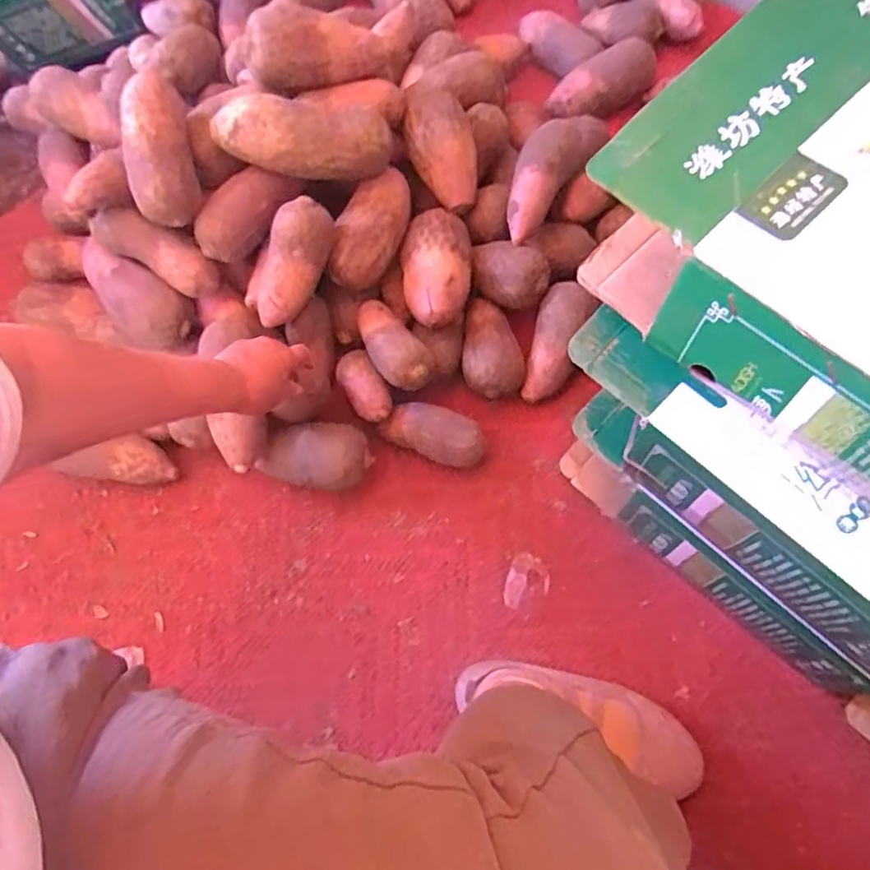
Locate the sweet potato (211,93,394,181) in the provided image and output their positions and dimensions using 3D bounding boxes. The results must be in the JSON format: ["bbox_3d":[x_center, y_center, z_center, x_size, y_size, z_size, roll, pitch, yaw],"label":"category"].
[{"bbox_3d":[-0.146,-0.337,0.726,0.192,0.065,0.077,0,65,-14],"label":"sweet potato"}]

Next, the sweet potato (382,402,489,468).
[{"bbox_3d":[-0.001,0.002,0.773,0.123,0.063,0.054,19,69,11],"label":"sweet potato"}]

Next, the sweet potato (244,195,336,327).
[{"bbox_3d":[-0.162,-0.193,0.727,0.059,0.049,0.146,28,101,14],"label":"sweet potato"}]

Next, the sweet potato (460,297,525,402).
[{"bbox_3d":[0.072,-0.107,0.807,0.073,0.075,0.121,-1,66,3],"label":"sweet potato"}]

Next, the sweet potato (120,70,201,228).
[{"bbox_3d":[-0.303,-0.310,0.701,0.069,0.051,0.158,-1,110,3],"label":"sweet potato"}]

